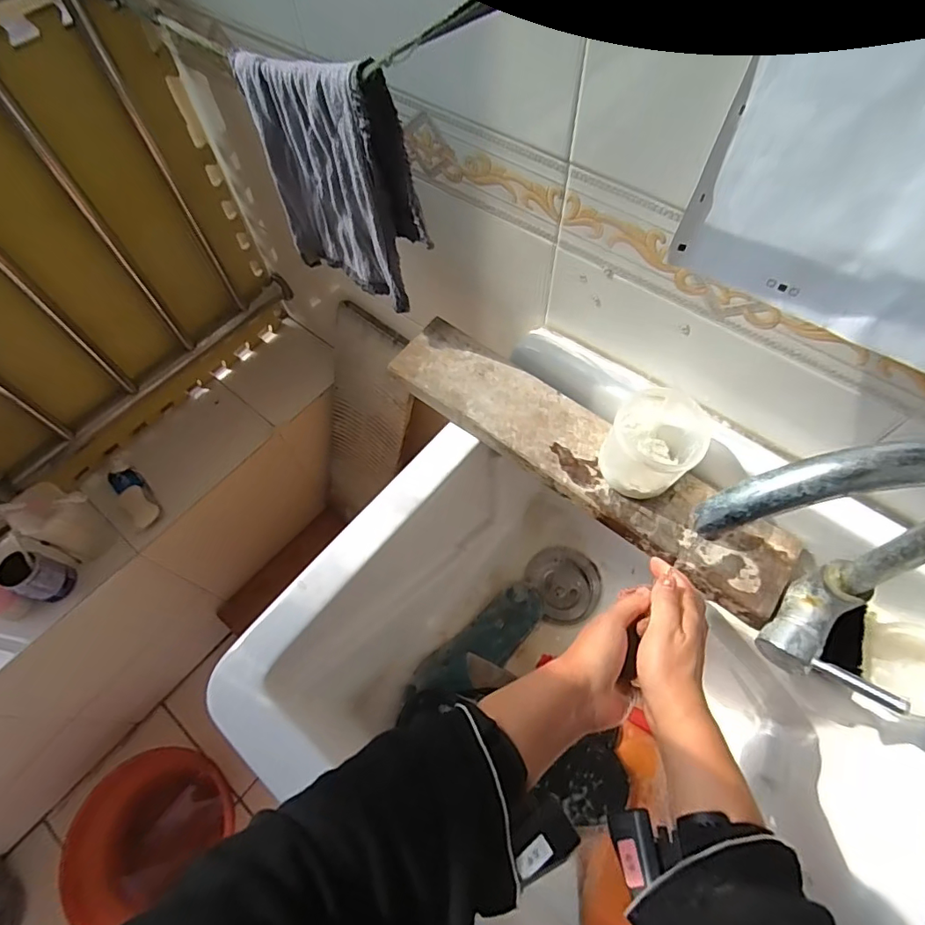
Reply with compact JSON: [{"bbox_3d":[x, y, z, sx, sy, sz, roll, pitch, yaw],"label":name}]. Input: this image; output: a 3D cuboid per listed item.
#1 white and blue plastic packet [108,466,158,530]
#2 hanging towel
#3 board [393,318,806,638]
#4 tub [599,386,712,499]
[{"bbox_3d":[-0.599,0.063,0.925,0.050,0.032,0.120,-32,65,-15],"label":"white and blue plastic packet"},{"bbox_3d":[-0.120,-0.279,0.517,0.196,0.234,0.031,35,68,19],"label":"hanging towel"},{"bbox_3d":[0.128,-0.010,0.557,0.465,0.018,0.101,34,70,14],"label":"board"},{"bbox_3d":[0.188,-0.015,0.513,0.083,0.086,0.084,-1,61,1],"label":"tub"}]

